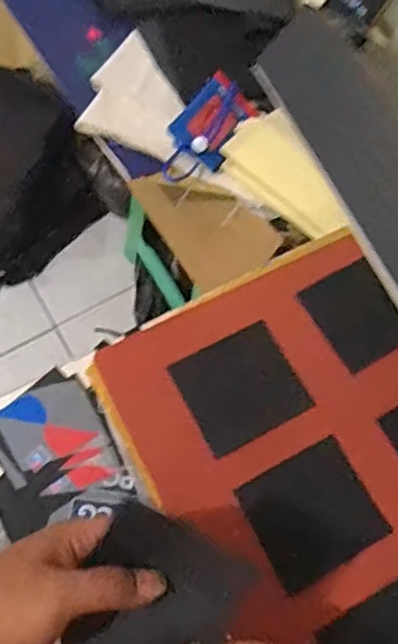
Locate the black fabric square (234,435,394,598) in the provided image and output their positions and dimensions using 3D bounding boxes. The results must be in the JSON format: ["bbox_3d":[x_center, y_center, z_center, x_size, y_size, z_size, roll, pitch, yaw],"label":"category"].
[{"bbox_3d":[0.093,0.156,0.510,0.098,0.004,0.090,-26,71,-12],"label":"black fabric square"}]

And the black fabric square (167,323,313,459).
[{"bbox_3d":[0.037,0.056,0.537,0.096,0.004,0.088,-27,80,-10],"label":"black fabric square"}]

